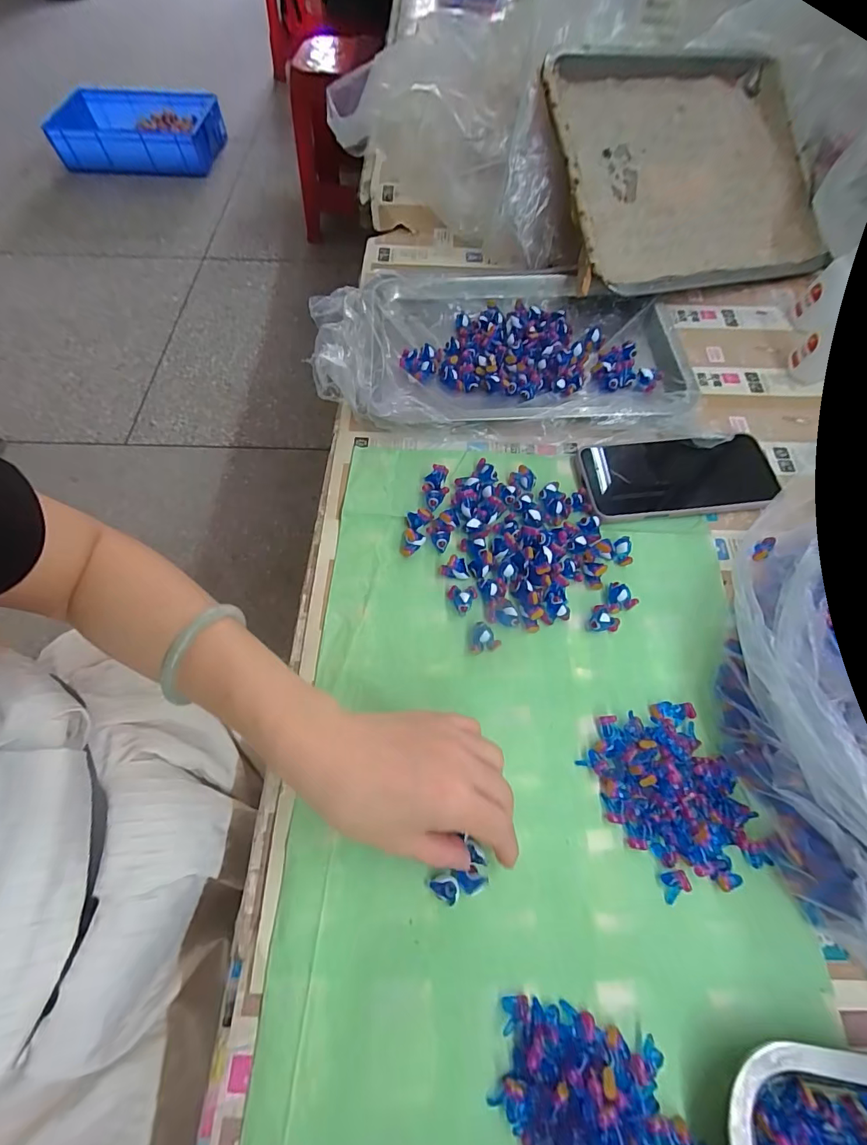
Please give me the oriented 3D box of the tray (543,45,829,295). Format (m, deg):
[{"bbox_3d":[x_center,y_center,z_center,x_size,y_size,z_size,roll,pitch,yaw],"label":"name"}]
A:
[{"bbox_3d":[0.268,-0.437,0.484,0.300,0.024,0.263,-15,89,-16],"label":"tray"}]

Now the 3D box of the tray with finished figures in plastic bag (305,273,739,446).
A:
[{"bbox_3d":[0.065,-0.225,0.429,0.354,0.038,0.230,3,65,0],"label":"tray with finished figures in plastic bag"}]

